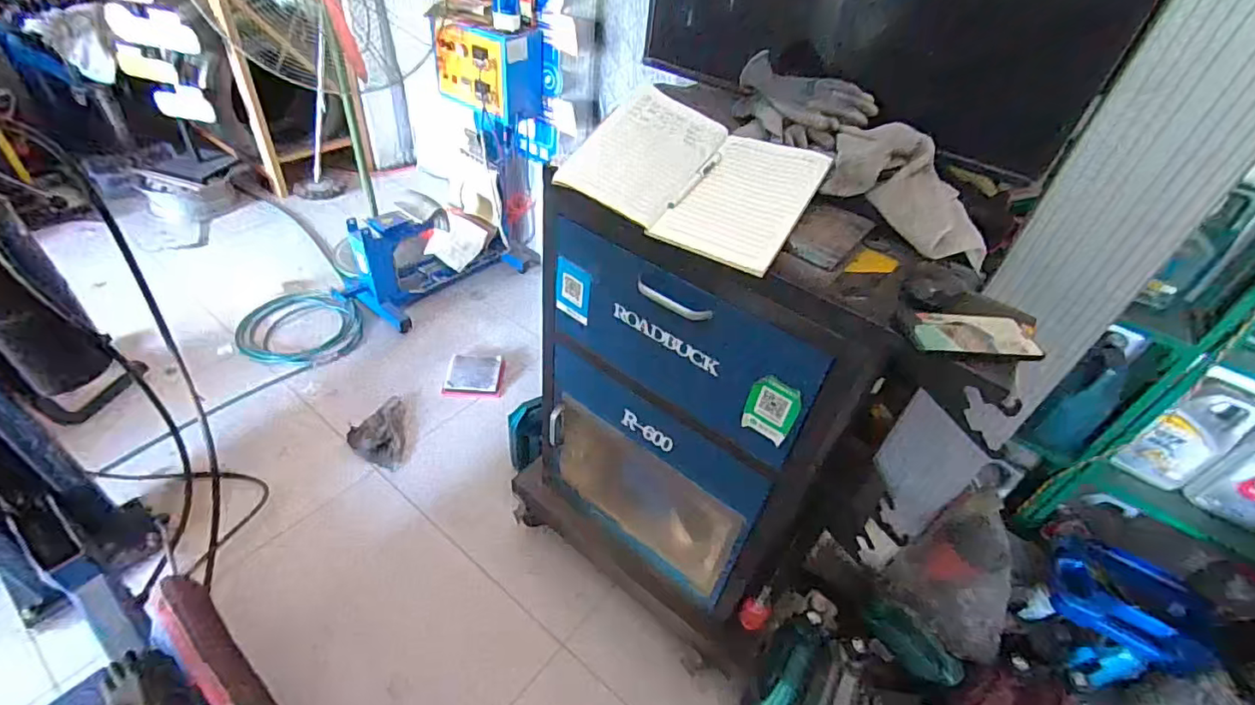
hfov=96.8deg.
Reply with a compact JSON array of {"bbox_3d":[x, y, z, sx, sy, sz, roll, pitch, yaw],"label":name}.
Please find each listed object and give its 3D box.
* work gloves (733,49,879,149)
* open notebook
[{"bbox_3d":[0.271,-0.382,0.869,0.203,0.096,0.080,16,42,9],"label":"work gloves"},{"bbox_3d":[0.099,-0.273,0.839,0.345,0.025,0.247,28,67,16],"label":"open notebook"}]

